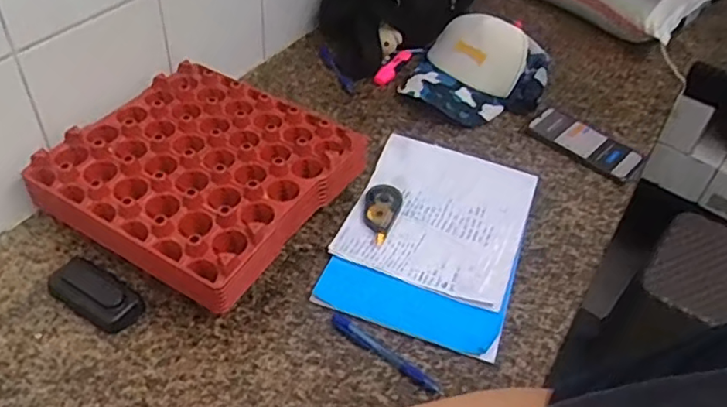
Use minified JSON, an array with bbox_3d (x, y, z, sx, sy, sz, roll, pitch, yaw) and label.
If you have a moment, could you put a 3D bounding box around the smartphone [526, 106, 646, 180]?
[{"bbox_3d":[0.342,-0.097,0.940,0.165,0.013,0.089,36,52,27],"label":"smartphone"}]

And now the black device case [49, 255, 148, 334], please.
[{"bbox_3d":[-0.290,0.095,0.666,0.104,0.028,0.051,25,48,19],"label":"black device case"}]

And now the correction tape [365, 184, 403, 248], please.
[{"bbox_3d":[0.024,0.011,0.783,0.044,0.020,0.086,7,44,1],"label":"correction tape"}]

